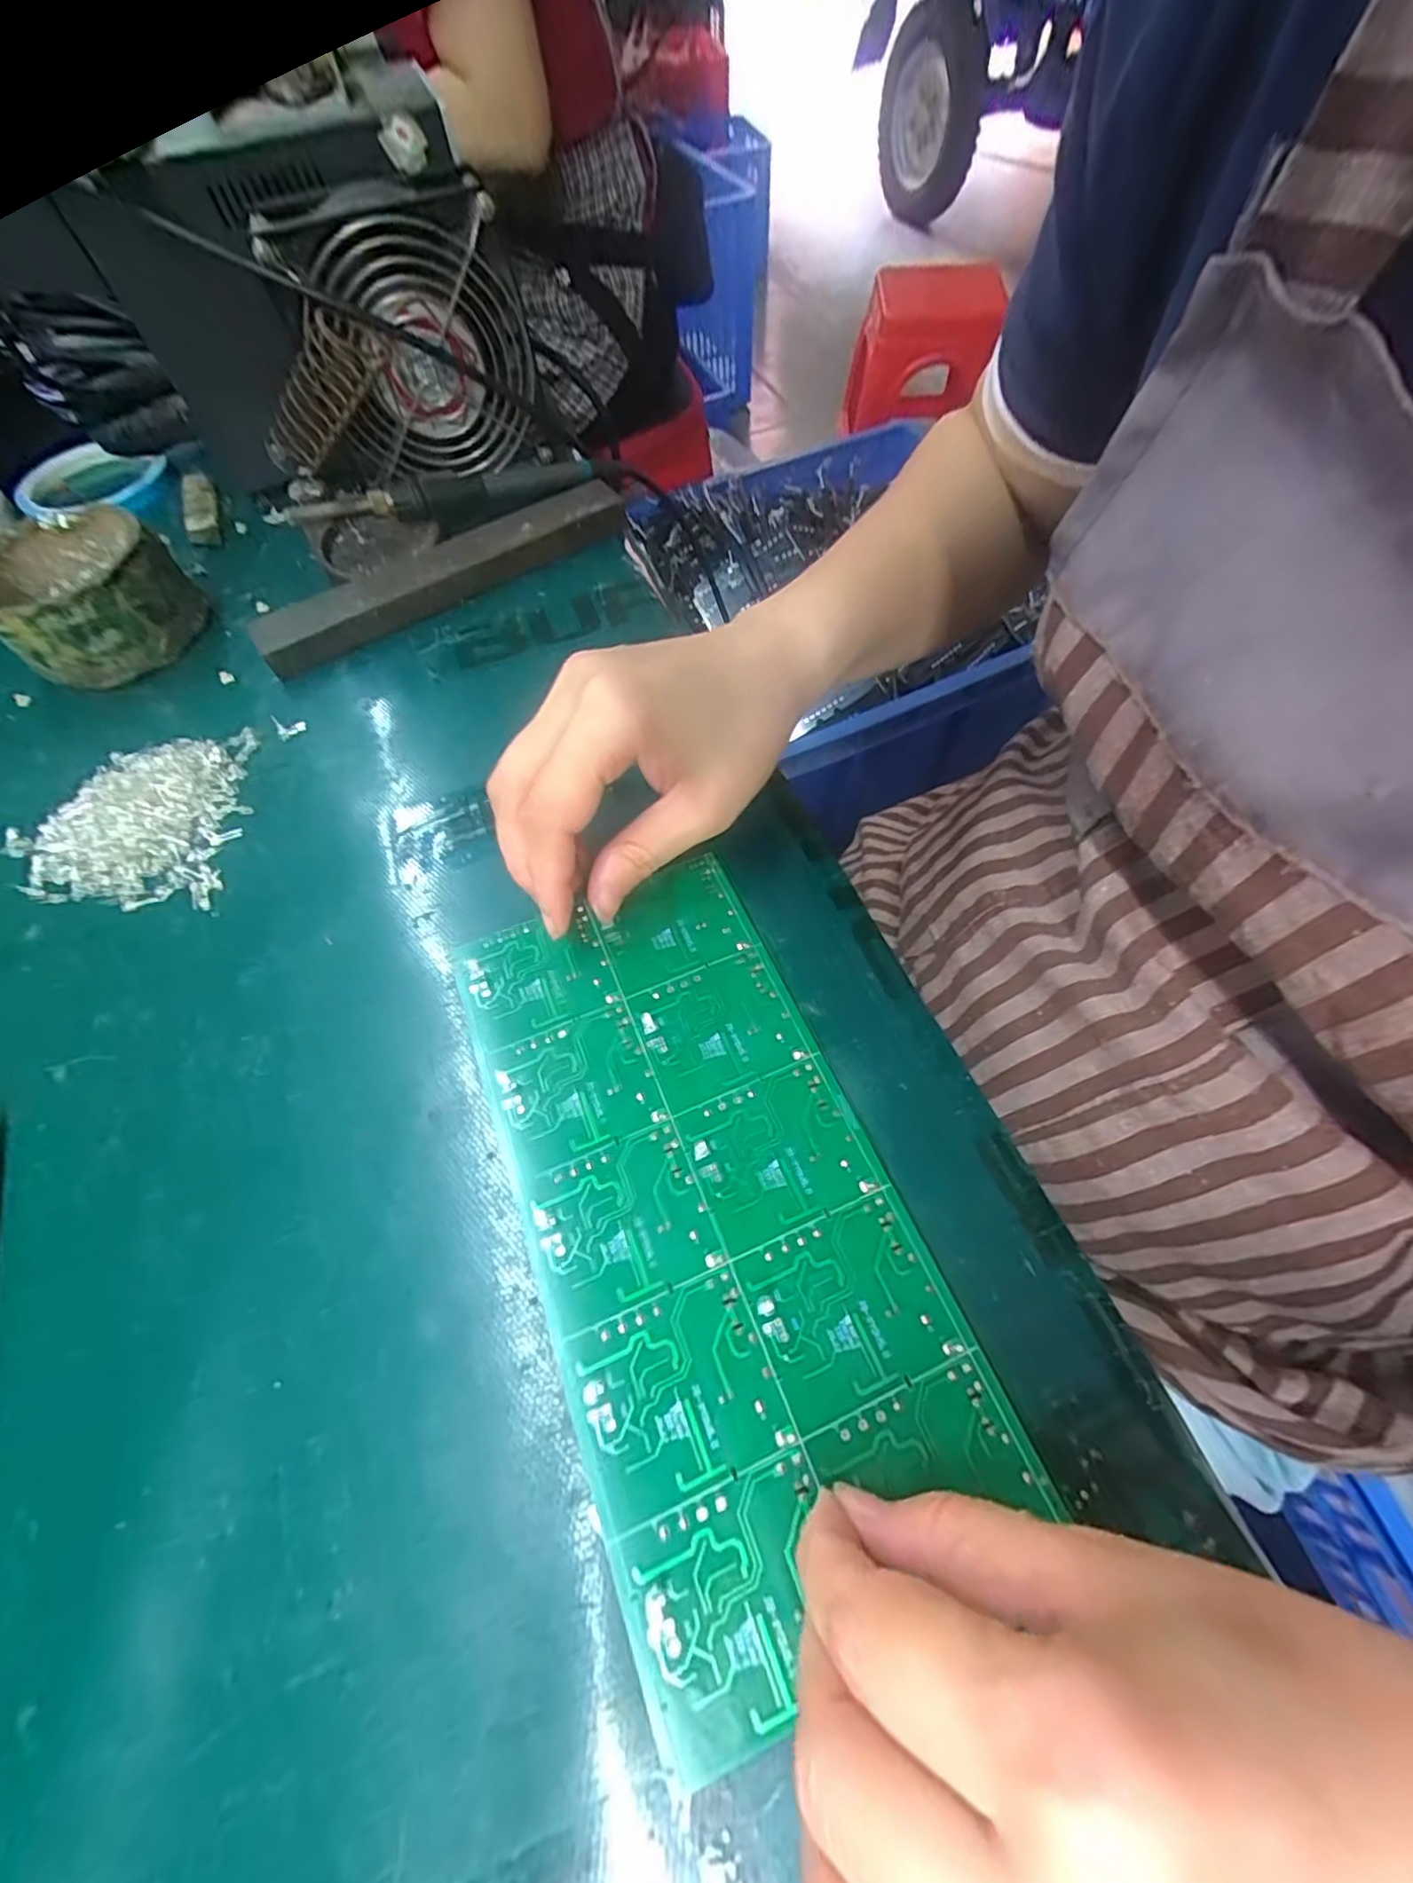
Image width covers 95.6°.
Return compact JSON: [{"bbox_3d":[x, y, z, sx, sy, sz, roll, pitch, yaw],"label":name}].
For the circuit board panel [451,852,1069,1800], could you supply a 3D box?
[{"bbox_3d":[-0.003,0.073,0.200,0.106,0.004,0.218,-21,63,-9],"label":"circuit board panel"}]

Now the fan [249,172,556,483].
[{"bbox_3d":[-0.148,-0.319,0.347,0.114,0.113,0.030,-31,65,-14],"label":"fan"}]

